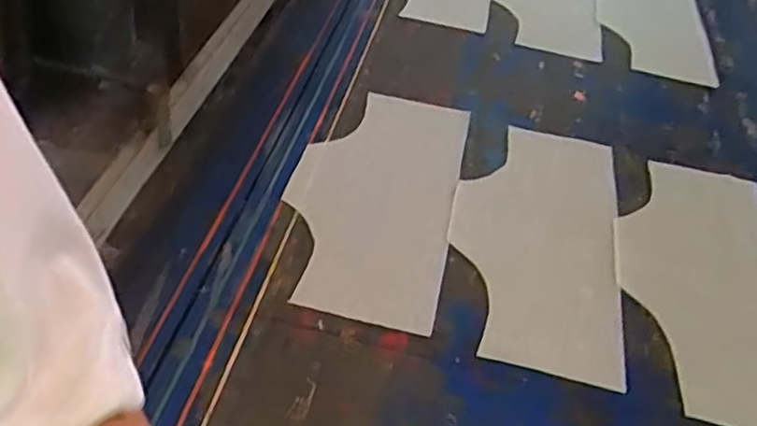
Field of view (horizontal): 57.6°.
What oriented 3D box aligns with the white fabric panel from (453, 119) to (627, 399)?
[{"bbox_3d":[0.144,0.016,0.624,0.143,0.010,0.301,12,43,4],"label":"white fabric panel"}]

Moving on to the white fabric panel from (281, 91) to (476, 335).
[{"bbox_3d":[-0.004,-0.019,0.640,0.148,0.010,0.303,12,43,4],"label":"white fabric panel"}]

